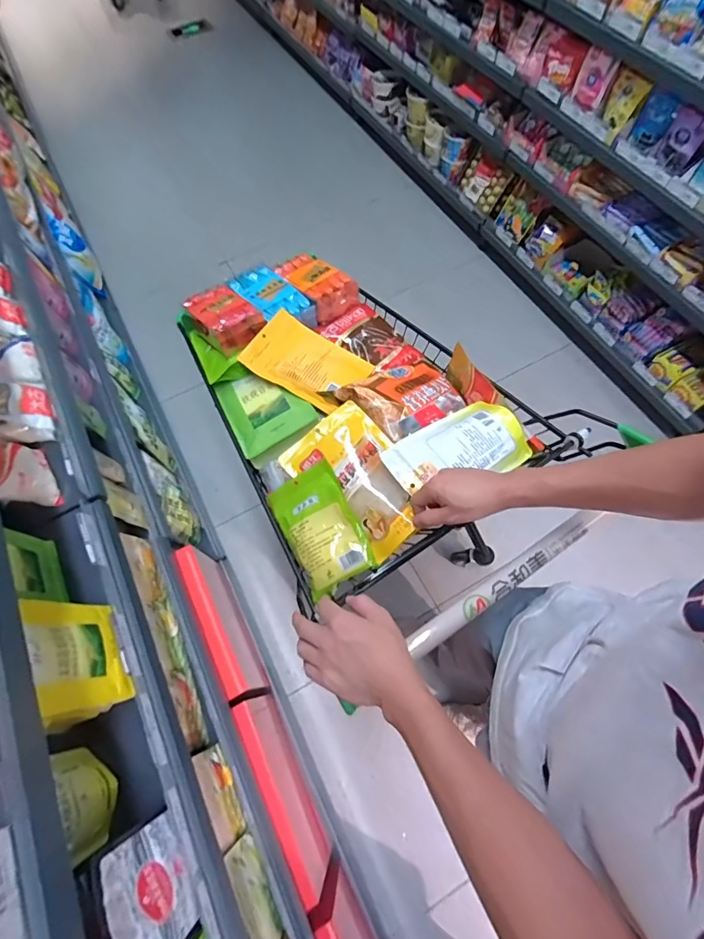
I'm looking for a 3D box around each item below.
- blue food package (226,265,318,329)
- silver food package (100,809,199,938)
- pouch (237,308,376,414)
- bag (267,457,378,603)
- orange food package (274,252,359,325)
[{"bbox_3d":[-0.168,-0.358,0.909,0.098,0.038,0.191,-39,70,-14],"label":"blue food package"},{"bbox_3d":[-0.221,0.473,0.485,0.020,0.139,0.120,-25,67,-8],"label":"silver food package"},{"bbox_3d":[-0.089,-0.205,0.818,0.208,0.047,0.154,35,72,17],"label":"pouch"},{"bbox_3d":[-0.049,0.088,0.656,0.118,0.016,0.178,-32,73,11],"label":"bag"},{"bbox_3d":[-0.081,-0.405,0.930,0.095,0.051,0.186,-39,70,-14],"label":"orange food package"}]

